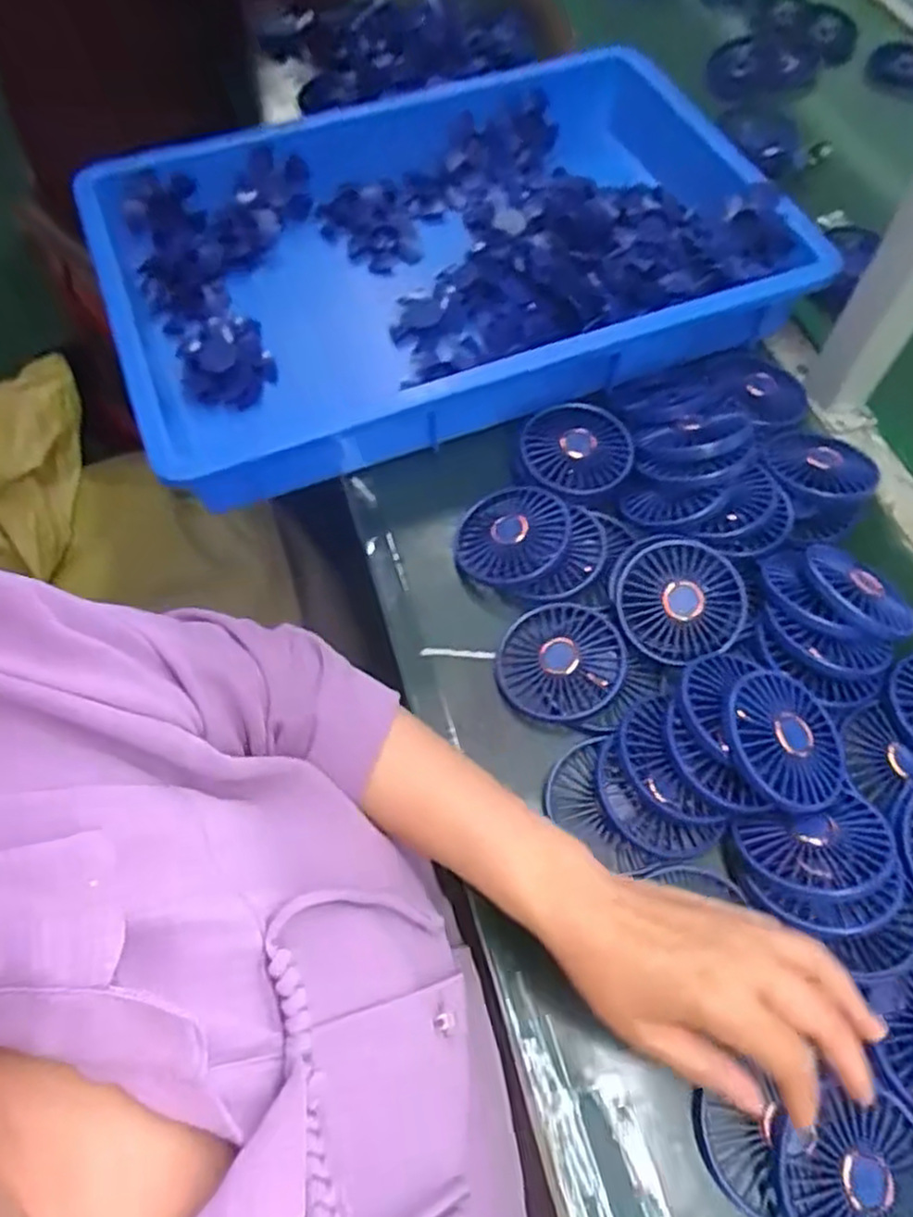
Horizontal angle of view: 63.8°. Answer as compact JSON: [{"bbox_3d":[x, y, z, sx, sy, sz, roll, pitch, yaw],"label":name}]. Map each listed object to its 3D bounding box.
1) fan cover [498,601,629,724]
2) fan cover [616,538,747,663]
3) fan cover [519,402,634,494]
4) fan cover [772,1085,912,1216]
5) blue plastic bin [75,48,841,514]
[{"bbox_3d":[0.073,0.037,0.515,0.084,0.022,0.087,34,66,15],"label":"fan cover"},{"bbox_3d":[0.159,-0.006,0.516,0.090,0.022,0.081,23,85,9],"label":"fan cover"},{"bbox_3d":[0.094,-0.128,0.581,0.084,0.024,0.082,3,62,0],"label":"fan cover"},{"bbox_3d":[0.204,0.295,0.373,0.082,0.018,0.076,1,62,-1],"label":"fan cover"},{"bbox_3d":[-0.024,-0.331,0.691,0.566,0.102,0.421,-19,64,-11],"label":"blue plastic bin"}]

